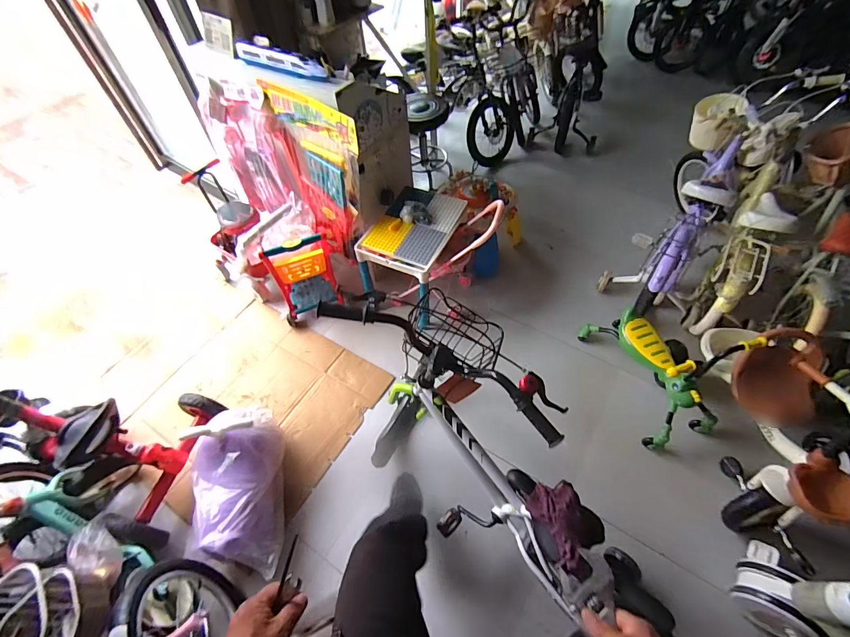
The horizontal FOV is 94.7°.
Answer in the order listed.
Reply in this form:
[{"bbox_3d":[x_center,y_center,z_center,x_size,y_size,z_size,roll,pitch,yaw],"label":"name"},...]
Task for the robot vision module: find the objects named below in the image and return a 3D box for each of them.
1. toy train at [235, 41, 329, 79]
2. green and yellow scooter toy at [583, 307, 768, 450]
[{"bbox_3d":[-0.507,-0.887,1.346,0.413,0.059,0.057,25,59,19],"label":"toy train"},{"bbox_3d":[0.854,0.125,1.421,0.286,0.384,0.537,-16,55,-9],"label":"green and yellow scooter toy"}]

